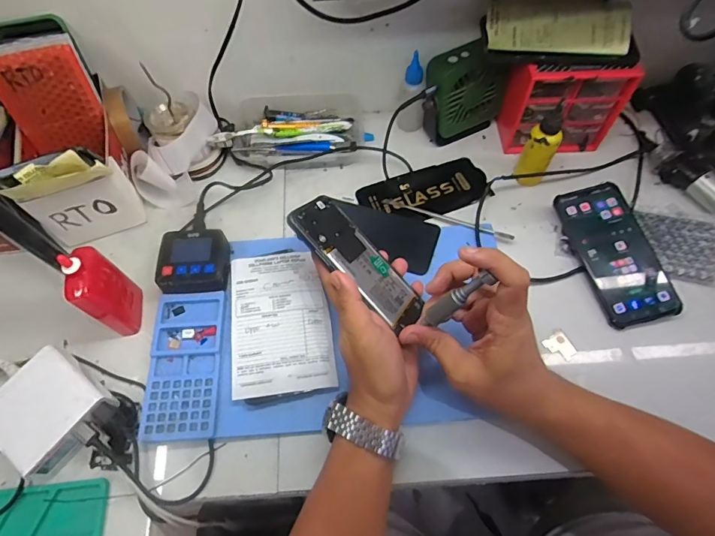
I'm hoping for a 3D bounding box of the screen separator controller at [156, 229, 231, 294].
[{"bbox_3d":[-0.180,-0.006,0.482,0.072,0.022,0.073,-4,61,0],"label":"screen separator controller"}]

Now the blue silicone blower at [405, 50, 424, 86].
[{"bbox_3d":[0.071,-0.248,0.540,0.022,0.037,0.016,4,62,4],"label":"blue silicone blower"}]

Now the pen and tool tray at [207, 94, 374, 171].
[{"bbox_3d":[-0.086,-0.181,0.584,0.202,0.041,0.119,-10,62,-3],"label":"pen and tool tray"}]

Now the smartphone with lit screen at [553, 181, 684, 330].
[{"bbox_3d":[0.295,-0.023,0.491,0.085,0.019,0.165,-11,62,-4],"label":"smartphone with lit screen"}]

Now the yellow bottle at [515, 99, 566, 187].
[{"bbox_3d":[0.218,-0.144,0.512,0.035,0.098,0.034,27,66,16],"label":"yellow bottle"}]

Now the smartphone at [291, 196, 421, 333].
[{"bbox_3d":[0.004,-0.005,0.425,0.153,0.006,0.073,47,36,-3],"label":"smartphone"}]

